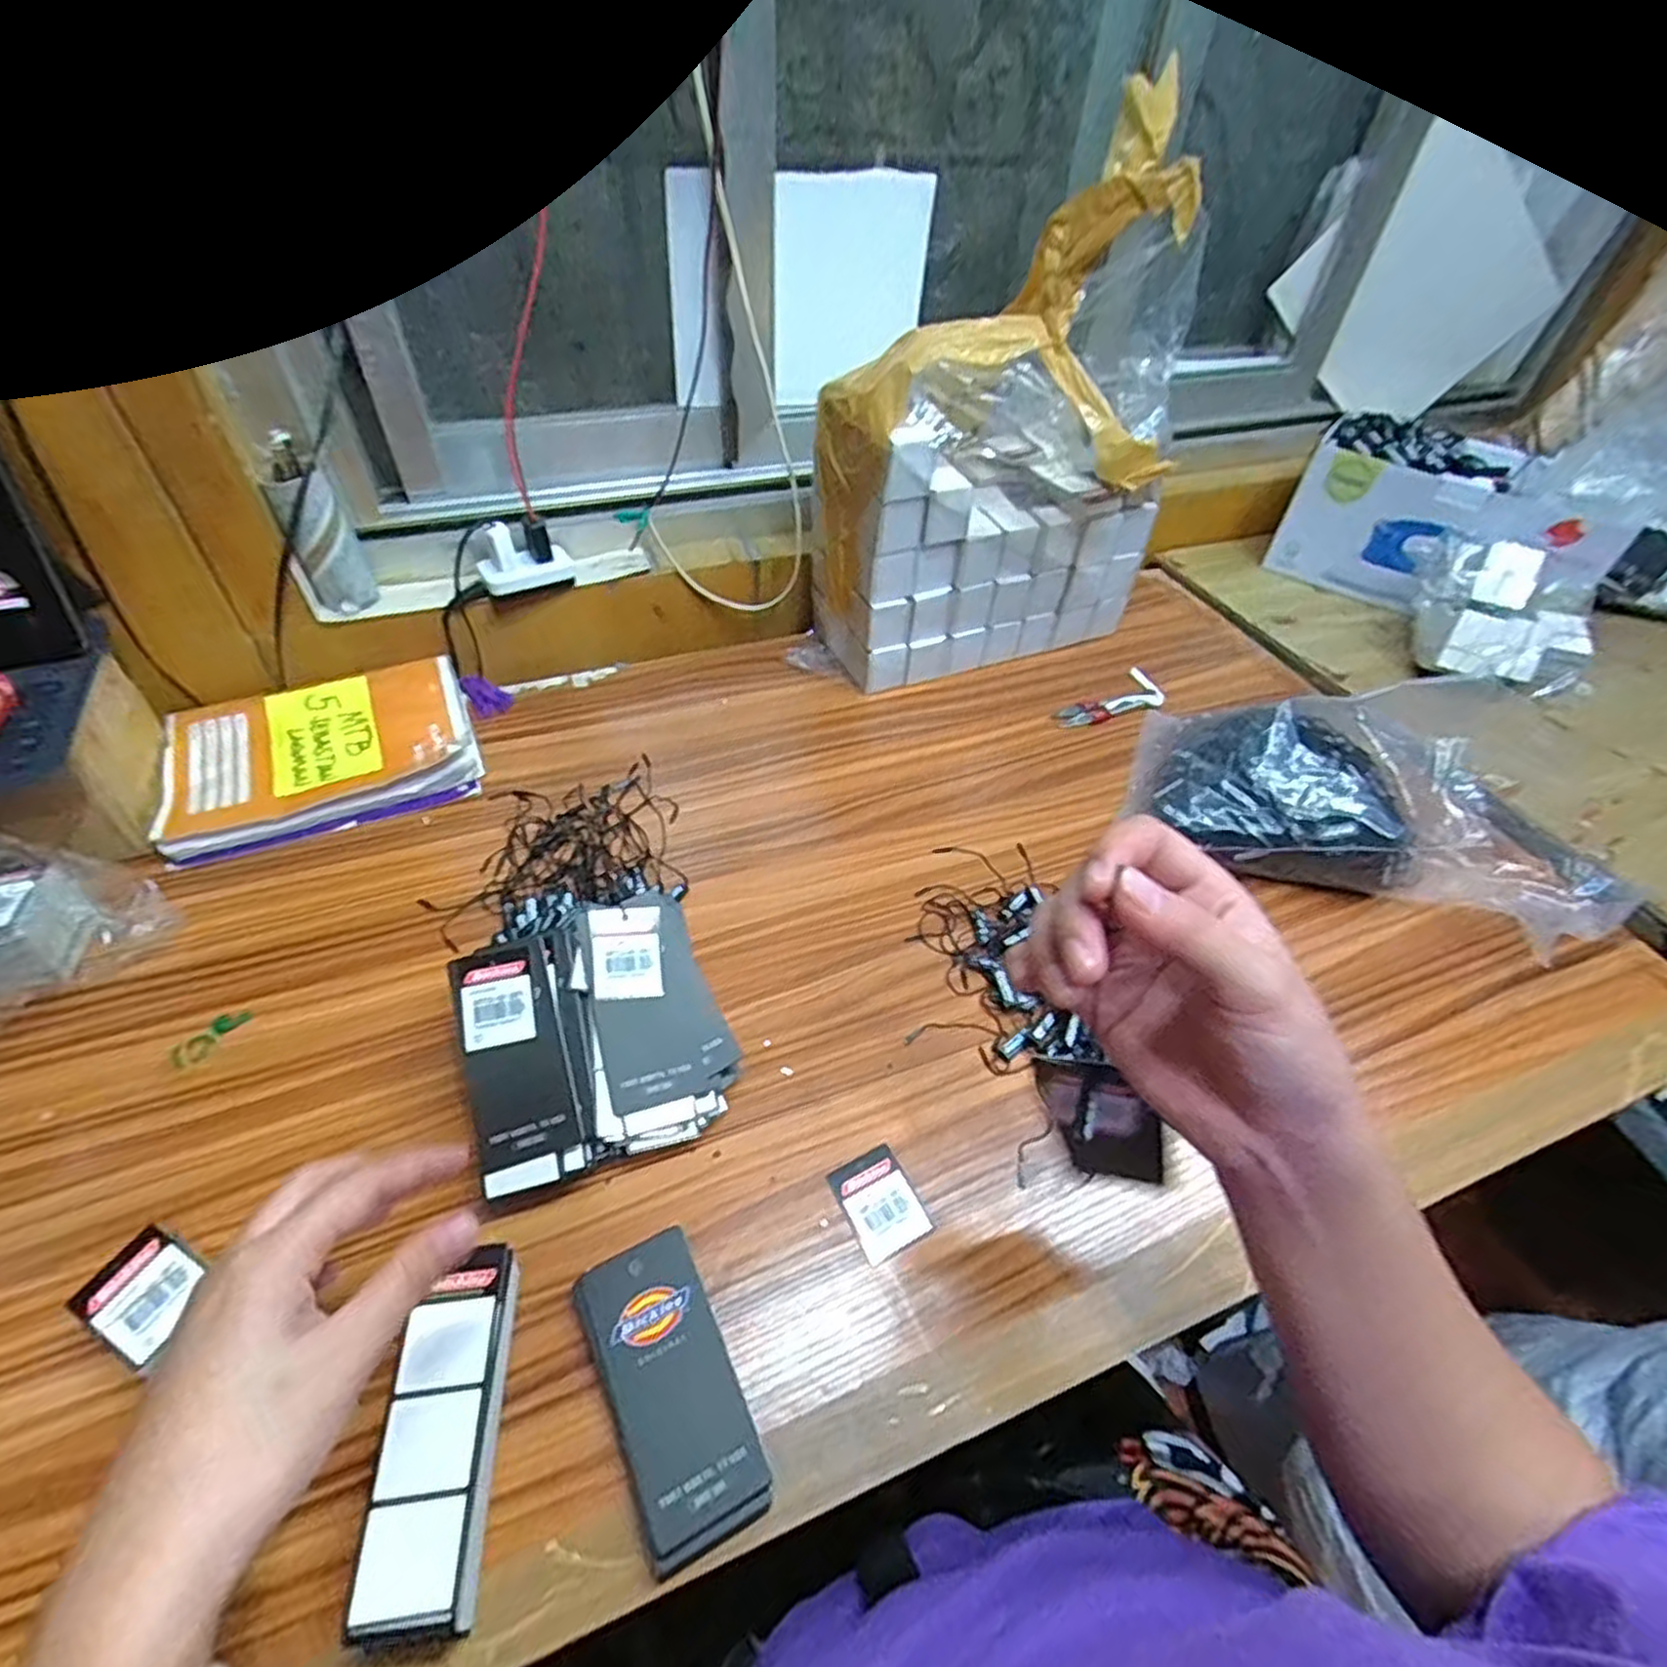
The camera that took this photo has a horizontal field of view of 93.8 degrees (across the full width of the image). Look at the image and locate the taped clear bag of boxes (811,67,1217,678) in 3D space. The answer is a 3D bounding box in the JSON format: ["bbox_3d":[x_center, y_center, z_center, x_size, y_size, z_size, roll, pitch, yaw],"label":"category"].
[{"bbox_3d":[0.144,-0.294,0.621,0.285,0.354,0.155,-11,48,-14],"label":"taped clear bag of boxes"}]

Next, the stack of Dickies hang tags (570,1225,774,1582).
[{"bbox_3d":[-0.071,0.238,0.339,0.053,0.014,0.114,-21,51,-22],"label":"stack of Dickies hang tags"}]

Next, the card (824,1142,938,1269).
[{"bbox_3d":[0.024,0.189,0.401,0.039,0.004,0.049,-20,51,-21],"label":"card"}]

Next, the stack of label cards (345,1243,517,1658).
[{"bbox_3d":[-0.156,0.241,0.317,0.042,0.031,0.122,-4,47,-8],"label":"stack of label cards"}]

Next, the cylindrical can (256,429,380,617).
[{"bbox_3d":[-0.384,-0.226,0.584,0.044,0.113,0.043,-11,48,-14],"label":"cylindrical can"}]

